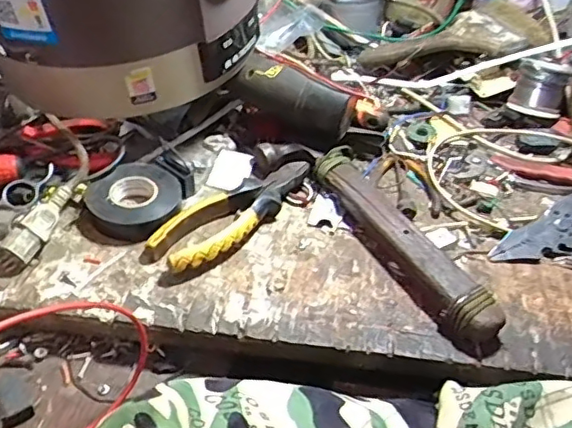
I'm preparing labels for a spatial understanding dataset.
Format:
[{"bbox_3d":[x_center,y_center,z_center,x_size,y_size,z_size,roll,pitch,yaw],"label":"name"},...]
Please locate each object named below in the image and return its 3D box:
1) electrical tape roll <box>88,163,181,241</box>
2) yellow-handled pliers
[{"bbox_3d":[-0.122,-0.013,0.490,0.070,0.020,0.071,4,44,-3],"label":"electrical tape roll"},{"bbox_3d":[-0.038,-0.004,0.492,0.050,0.024,0.157,33,50,25],"label":"yellow-handled pliers"}]

